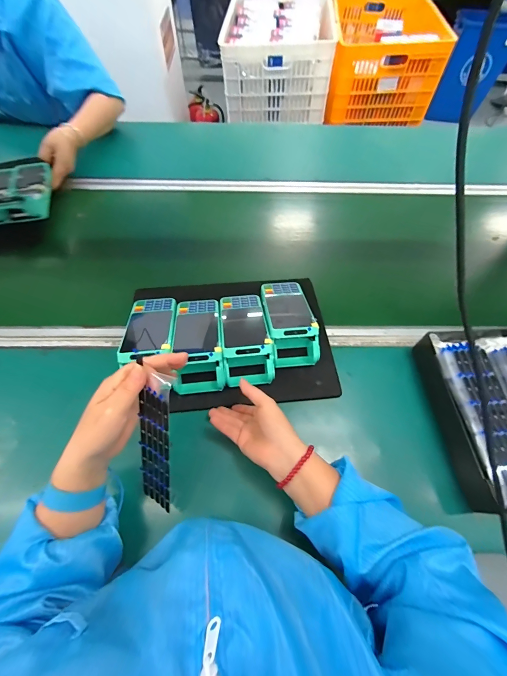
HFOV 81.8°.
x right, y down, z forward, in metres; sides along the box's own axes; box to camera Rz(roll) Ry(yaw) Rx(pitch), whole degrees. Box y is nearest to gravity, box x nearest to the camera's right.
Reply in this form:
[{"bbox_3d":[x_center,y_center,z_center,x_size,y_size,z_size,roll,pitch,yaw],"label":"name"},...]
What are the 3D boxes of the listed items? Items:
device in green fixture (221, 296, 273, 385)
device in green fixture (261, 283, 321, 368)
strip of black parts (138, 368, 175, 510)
[{"bbox_3d":[-0.015,-0.012,0.475,0.074,0.054,0.169,-5,62,-7],"label":"device in green fixture"},{"bbox_3d":[0.058,-0.038,0.495,0.074,0.057,0.170,-4,62,-7],"label":"device in green fixture"},{"bbox_3d":[-0.109,0.118,0.328,0.048,0.172,0.007,20,24,30],"label":"strip of black parts"}]

